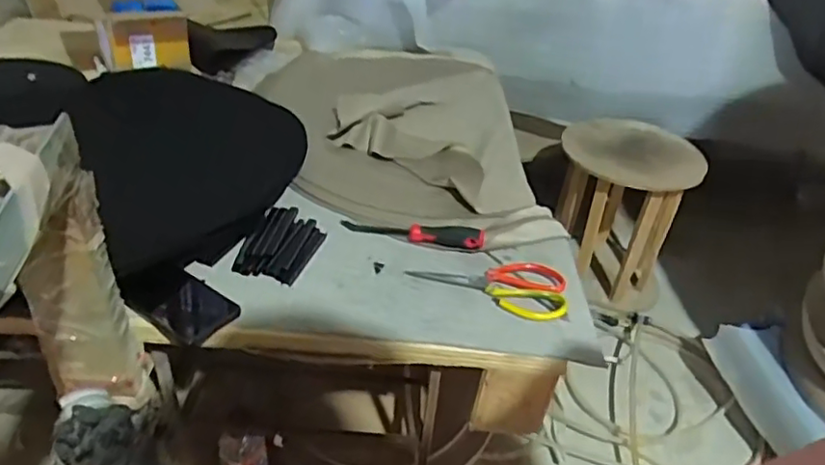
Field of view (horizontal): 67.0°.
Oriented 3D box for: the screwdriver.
[{"bbox_3d":[0.001,-0.007,0.862,0.194,0.024,0.029,13,37,10],"label":"screwdriver"}]

